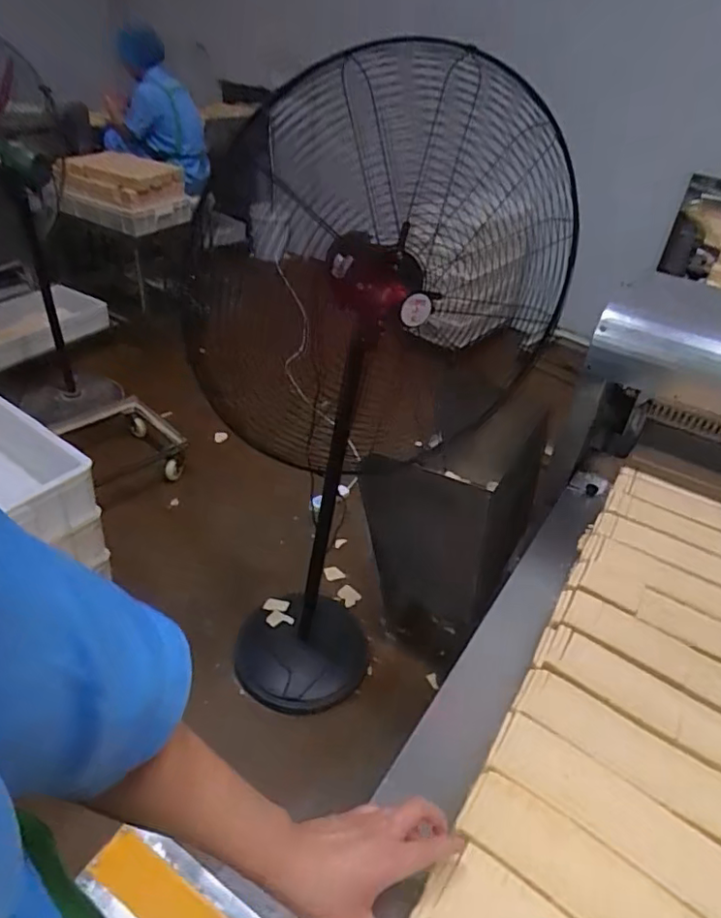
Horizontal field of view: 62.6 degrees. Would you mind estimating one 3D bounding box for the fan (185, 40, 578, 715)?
[{"bbox_3d":[0.046,-0.059,1.476,0.588,1.582,0.676,20,39,18],"label":"fan"}]

